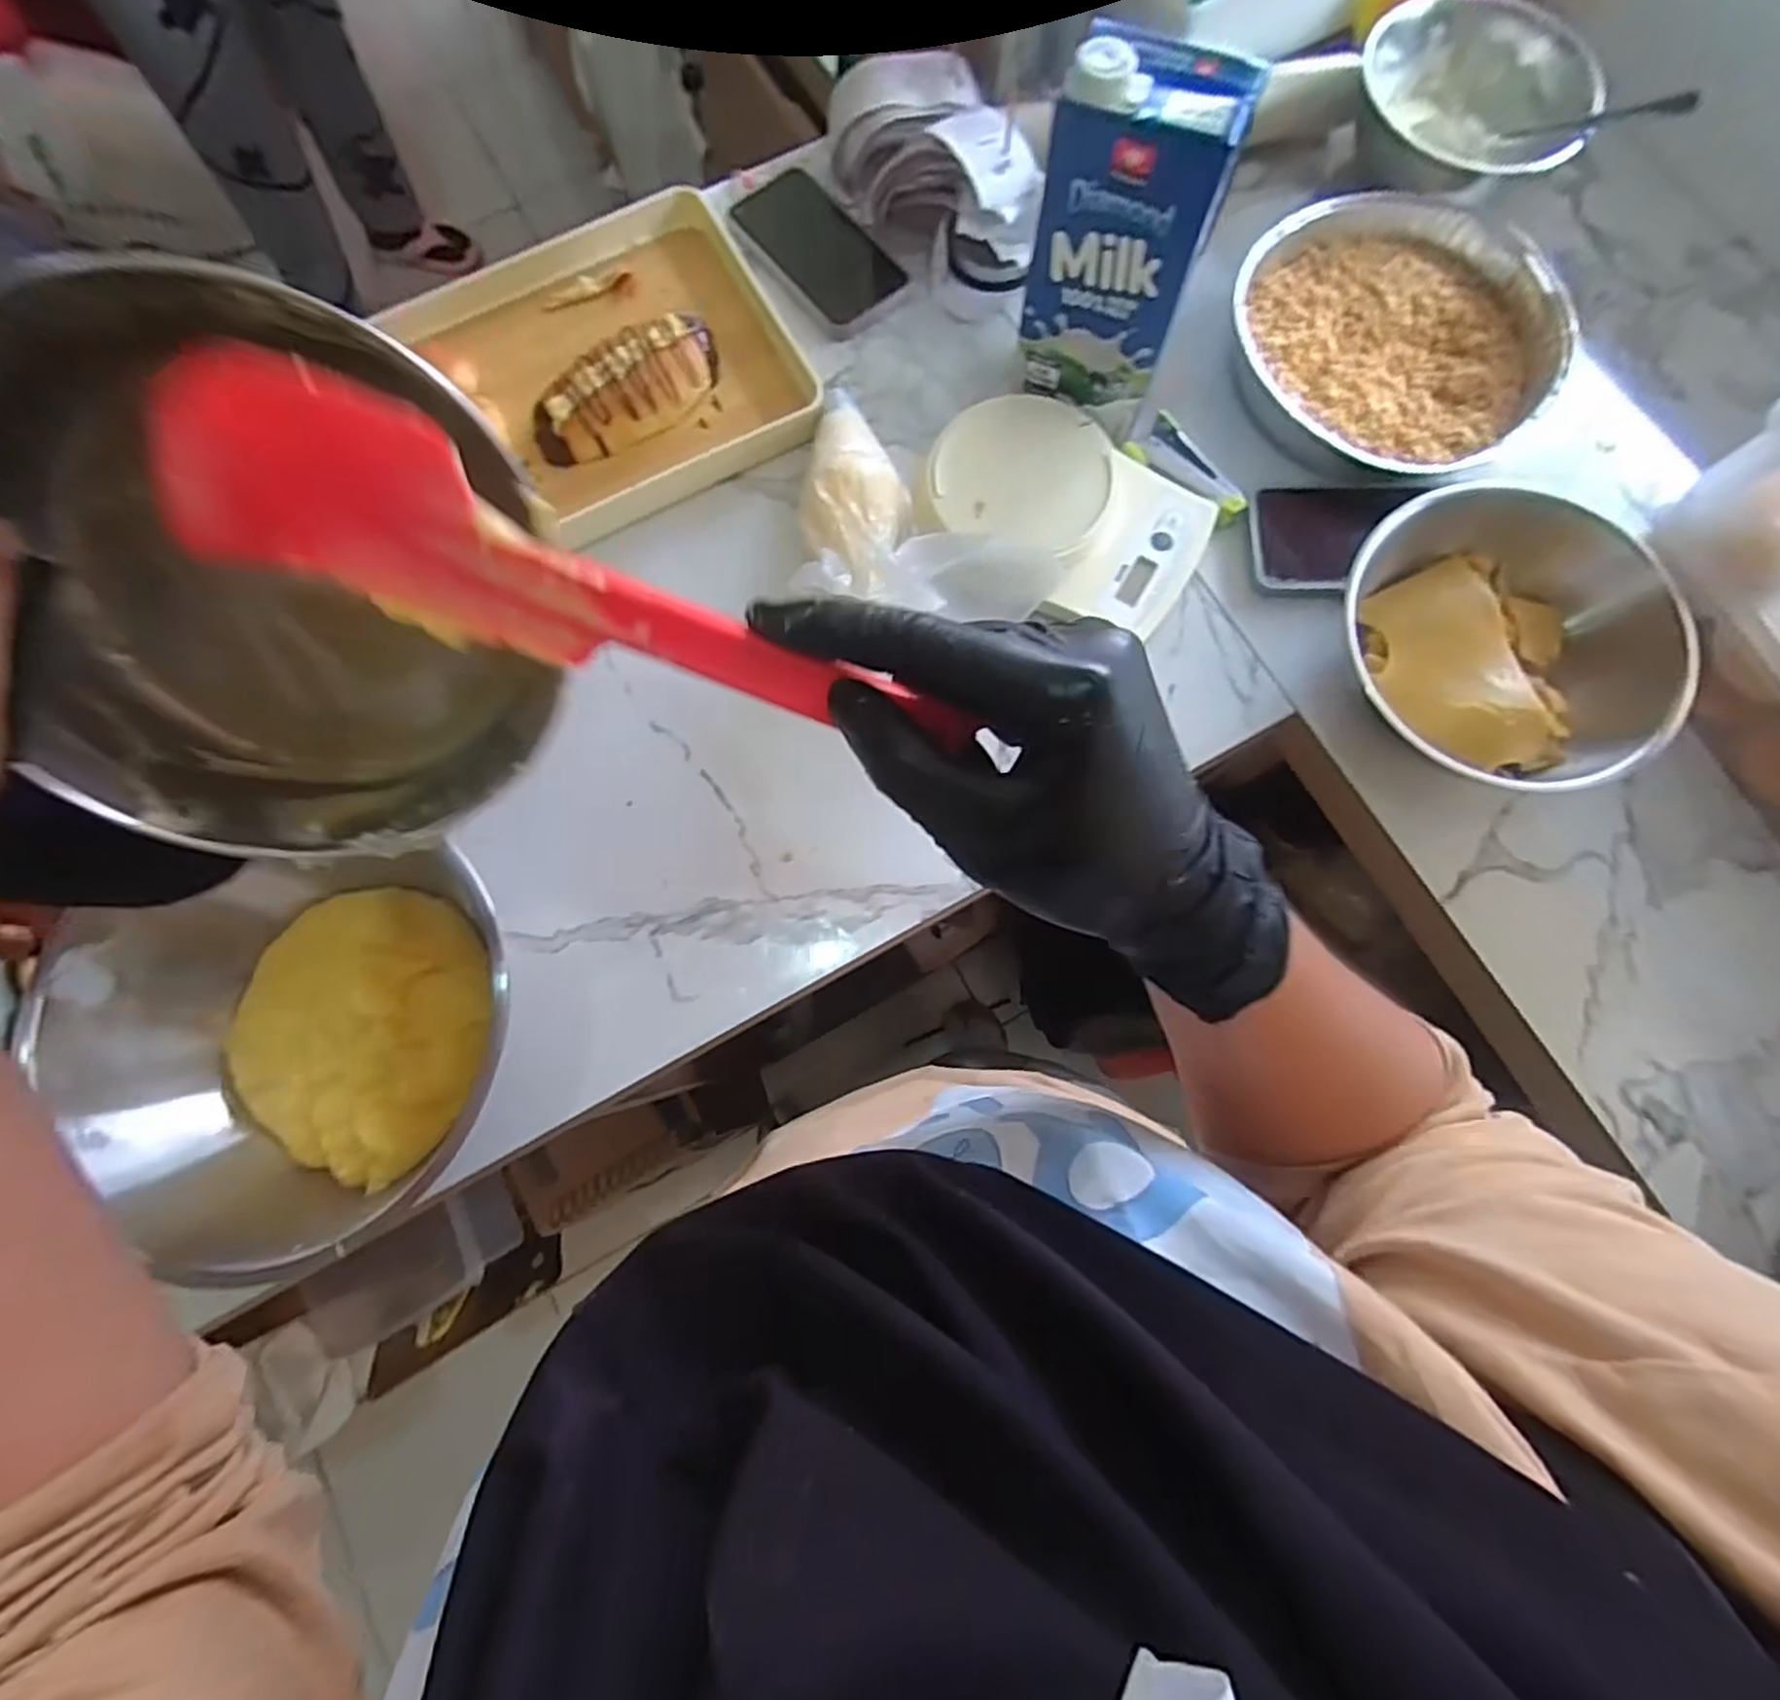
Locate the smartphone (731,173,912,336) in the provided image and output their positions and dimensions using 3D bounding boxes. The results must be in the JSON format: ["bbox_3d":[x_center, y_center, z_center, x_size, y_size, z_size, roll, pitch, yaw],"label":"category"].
[{"bbox_3d":[-0.055,-0.460,0.584,0.080,0.012,0.138,-39,80,-7],"label":"smartphone"}]

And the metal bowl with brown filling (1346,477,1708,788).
[{"bbox_3d":[0.360,-0.119,0.470,0.176,0.079,0.185,0,78,1],"label":"metal bowl with brown filling"}]

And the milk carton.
[{"bbox_3d":[0.137,-0.349,0.459,0.092,0.205,0.064,25,79,6],"label":"milk carton"}]

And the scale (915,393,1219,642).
[{"bbox_3d":[0.115,-0.224,0.515,0.188,0.042,0.140,34,80,8],"label":"scale"}]

